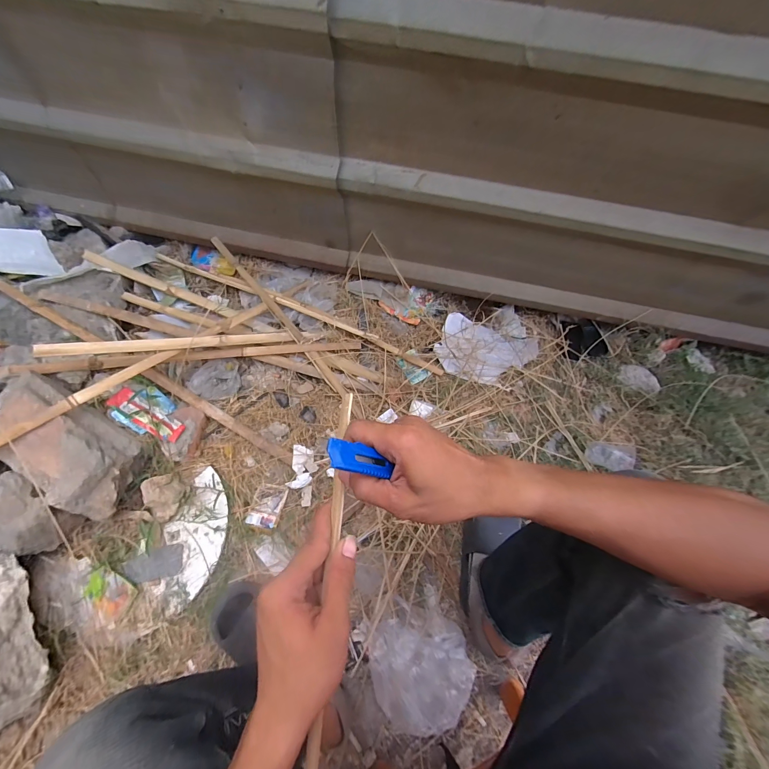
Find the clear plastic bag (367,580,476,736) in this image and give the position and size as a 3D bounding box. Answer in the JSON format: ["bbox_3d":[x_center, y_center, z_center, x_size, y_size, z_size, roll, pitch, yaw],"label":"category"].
[{"bbox_3d":[0.069,0.534,0.642,0.190,0.084,0.186,-24,68,-14],"label":"clear plastic bag"}]

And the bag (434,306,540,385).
[{"bbox_3d":[0.293,-0.117,0.962,0.278,0.027,0.234,-6,65,-6],"label":"bag"}]

